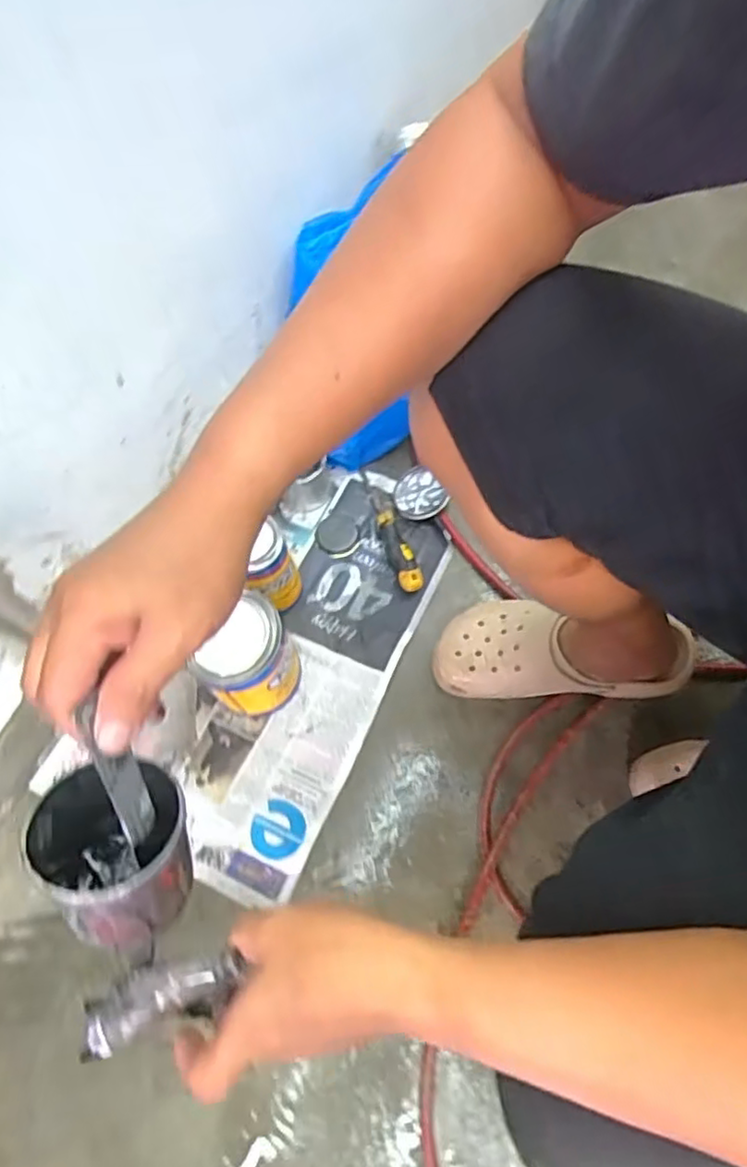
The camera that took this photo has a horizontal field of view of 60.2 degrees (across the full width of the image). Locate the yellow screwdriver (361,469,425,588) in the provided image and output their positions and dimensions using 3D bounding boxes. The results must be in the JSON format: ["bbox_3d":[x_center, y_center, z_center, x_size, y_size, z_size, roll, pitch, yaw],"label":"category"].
[{"bbox_3d":[0.021,-0.076,0.838,0.027,0.031,0.191,-17,66,-4],"label":"yellow screwdriver"}]

